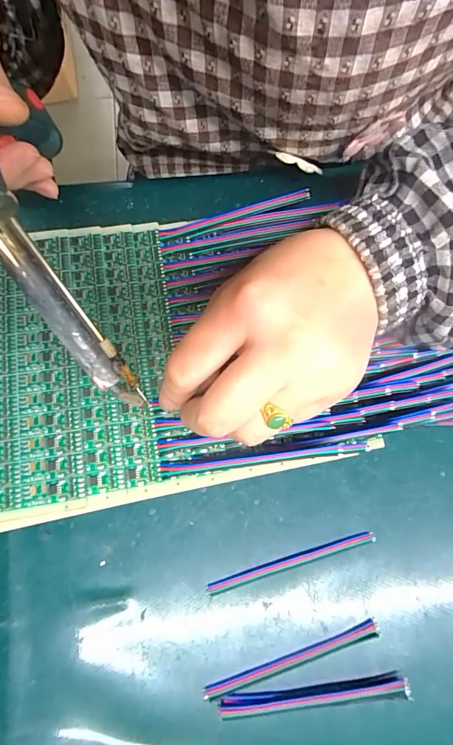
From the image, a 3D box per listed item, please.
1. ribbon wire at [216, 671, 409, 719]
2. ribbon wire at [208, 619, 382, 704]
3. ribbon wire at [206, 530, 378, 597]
[{"bbox_3d":[0.046,0.170,0.193,0.097,0.007,0.012,-5,76,-2],"label":"ribbon wire"},{"bbox_3d":[0.036,0.155,0.198,0.096,0.004,0.011,-18,77,-5],"label":"ribbon wire"},{"bbox_3d":[0.037,0.108,0.209,0.097,0.004,0.006,-16,77,-5],"label":"ribbon wire"}]

